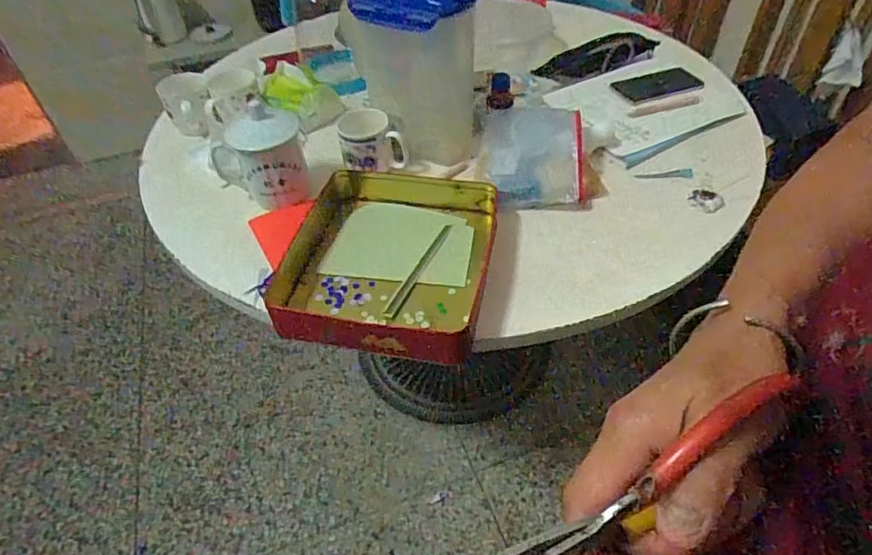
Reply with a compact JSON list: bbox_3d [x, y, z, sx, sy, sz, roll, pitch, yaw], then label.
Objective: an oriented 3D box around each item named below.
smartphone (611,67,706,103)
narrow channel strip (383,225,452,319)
[{"bbox_3d":[0.424,-0.368,1.018,0.167,0.015,0.085,-16,48,-12],"label":"smartphone"},{"bbox_3d":[-0.020,-0.017,0.701,0.019,0.012,0.185,17,50,19],"label":"narrow channel strip"}]

